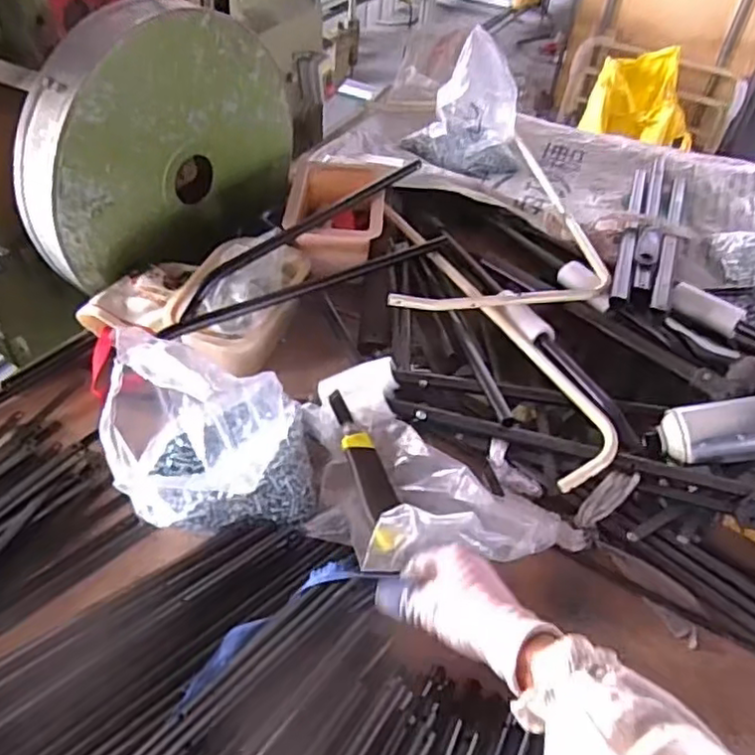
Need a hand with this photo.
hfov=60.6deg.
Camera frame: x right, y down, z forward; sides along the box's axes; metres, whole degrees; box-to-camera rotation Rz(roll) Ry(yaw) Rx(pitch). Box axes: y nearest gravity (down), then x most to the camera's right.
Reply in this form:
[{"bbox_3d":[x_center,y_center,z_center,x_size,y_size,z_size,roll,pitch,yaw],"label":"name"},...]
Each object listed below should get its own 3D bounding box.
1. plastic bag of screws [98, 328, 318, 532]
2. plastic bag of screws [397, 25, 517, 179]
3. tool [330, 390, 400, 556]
[{"bbox_3d":[-0.160,0.056,0.630,0.186,0.149,0.135,0,43,-2],"label":"plastic bag of screws"},{"bbox_3d":[0.162,-0.509,1.216,0.209,0.177,0.198,4,45,0],"label":"plastic bag of screws"},{"bbox_3d":[-0.010,0.091,0.670,0.038,0.019,0.178,-13,61,-16],"label":"tool"}]

